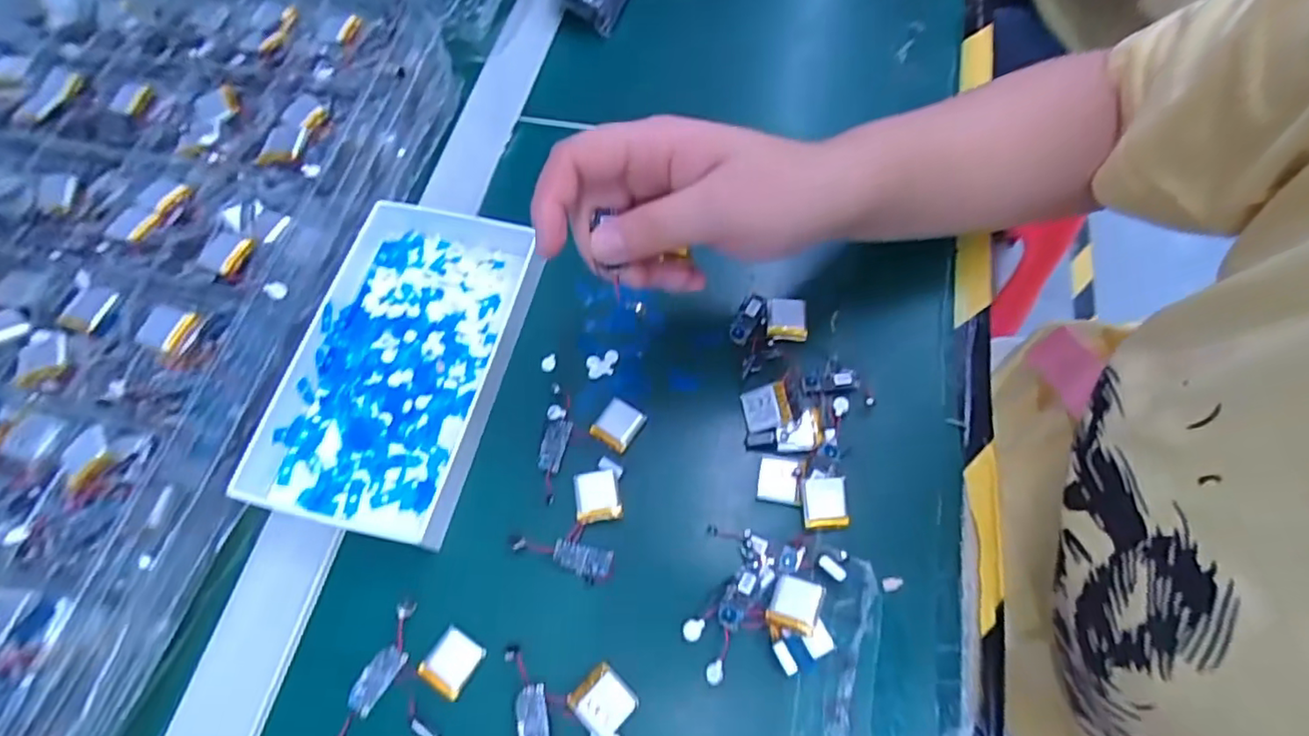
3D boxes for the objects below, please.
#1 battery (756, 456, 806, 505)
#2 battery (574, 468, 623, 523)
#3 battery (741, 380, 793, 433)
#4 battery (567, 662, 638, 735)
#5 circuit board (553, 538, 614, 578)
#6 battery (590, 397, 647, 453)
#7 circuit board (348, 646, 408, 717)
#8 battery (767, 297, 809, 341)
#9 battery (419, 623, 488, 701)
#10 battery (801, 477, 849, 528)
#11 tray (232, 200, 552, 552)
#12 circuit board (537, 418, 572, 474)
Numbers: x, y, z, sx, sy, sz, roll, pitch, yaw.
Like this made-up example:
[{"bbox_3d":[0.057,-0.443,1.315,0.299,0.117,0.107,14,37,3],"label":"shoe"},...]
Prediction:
[{"bbox_3d":[0.061,0.053,0.297,0.020,0.008,0.021,10,67,8],"label":"battery"},{"bbox_3d":[-0.028,0.062,0.299,0.021,0.006,0.024,-10,65,-1],"label":"battery"},{"bbox_3d":[0.055,0.019,0.309,0.023,0.004,0.021,-21,70,26],"label":"battery"},{"bbox_3d":[-0.022,0.141,0.262,0.024,0.004,0.022,41,74,19],"label":"battery"},{"bbox_3d":[-0.034,0.088,0.289,0.028,0.004,0.013,12,67,9],"label":"circuit board"},{"bbox_3d":[-0.019,0.029,0.316,0.021,0.004,0.023,31,71,16],"label":"battery"},{"bbox_3d":[-0.123,0.137,0.274,0.014,0.004,0.028,29,71,15],"label":"circuit board"},{"bbox_3d":[0.071,-0.028,0.333,0.022,0.004,0.025,1,66,4],"label":"battery"},{"bbox_3d":[-0.090,0.129,0.273,0.022,0.005,0.023,28,70,15],"label":"battery"},{"bbox_3d":[0.079,0.063,0.289,0.020,0.007,0.022,-5,65,1],"label":"battery"},{"bbox_3d":[-0.135,-0.008,0.328,0.106,0.024,0.179,13,67,9],"label":"tray"},{"bbox_3d":[-0.051,0.039,0.315,0.013,0.004,0.028,7,66,7],"label":"circuit board"}]

